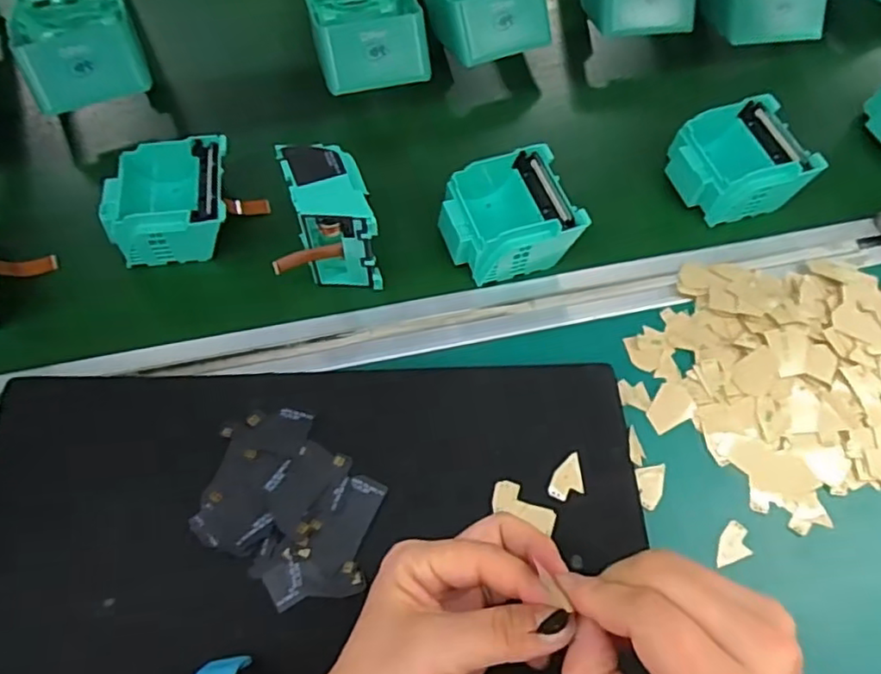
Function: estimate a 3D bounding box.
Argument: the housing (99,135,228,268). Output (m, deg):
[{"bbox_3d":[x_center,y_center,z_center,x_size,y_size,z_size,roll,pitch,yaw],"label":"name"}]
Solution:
[{"bbox_3d":[-0.181,-0.088,0.418,0.082,0.044,0.082,-6,64,-8],"label":"housing"}]

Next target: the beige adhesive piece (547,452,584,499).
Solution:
[{"bbox_3d":[0.066,0.075,0.336,0.019,0.004,0.024,-3,59,-4],"label":"beige adhesive piece"}]

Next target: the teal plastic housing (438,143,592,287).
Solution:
[{"bbox_3d":[0.043,-0.080,0.414,0.081,0.034,0.079,-16,65,-12],"label":"teal plastic housing"}]

